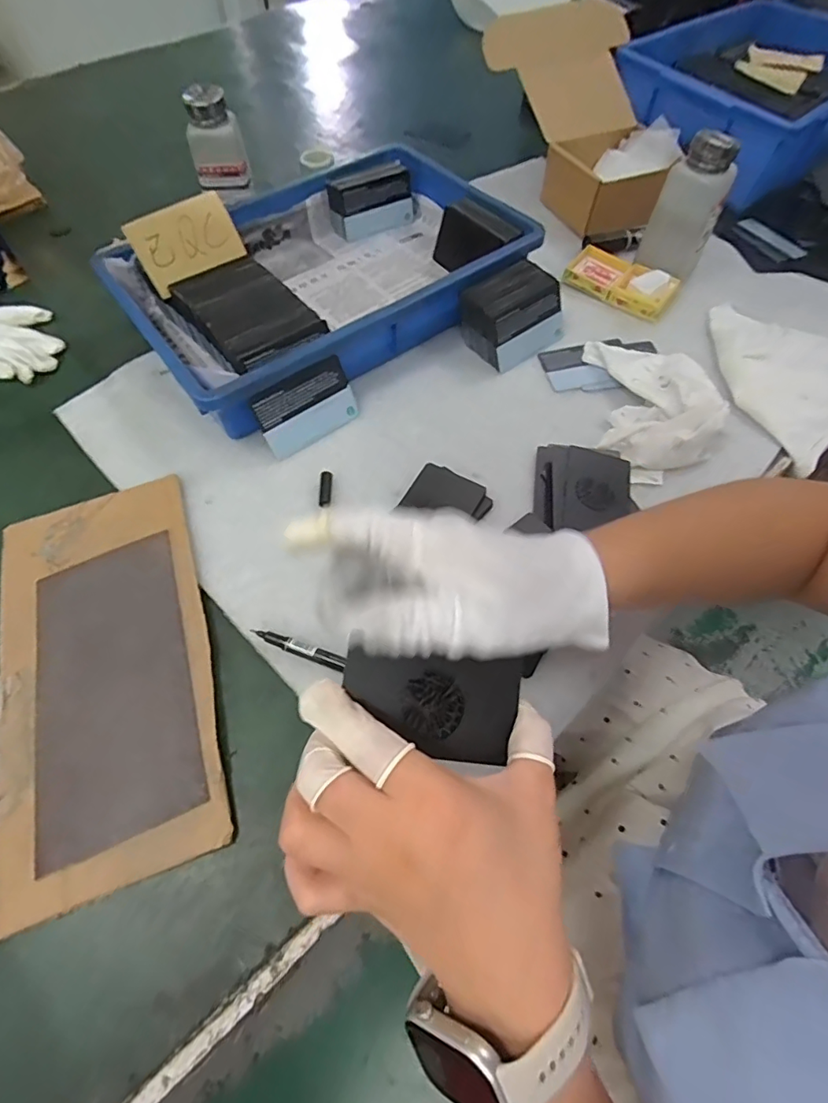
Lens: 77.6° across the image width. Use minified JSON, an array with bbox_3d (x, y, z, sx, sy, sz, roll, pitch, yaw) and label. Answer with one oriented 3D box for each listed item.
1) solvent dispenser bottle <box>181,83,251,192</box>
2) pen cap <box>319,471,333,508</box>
[{"bbox_3d":[-0.211,-0.438,0.551,0.055,0.078,0.043,-9,61,-5],"label":"solvent dispenser bottle"},{"bbox_3d":[-0.072,-0.051,0.422,0.010,0.007,0.032,1,62,-3],"label":"pen cap"}]

